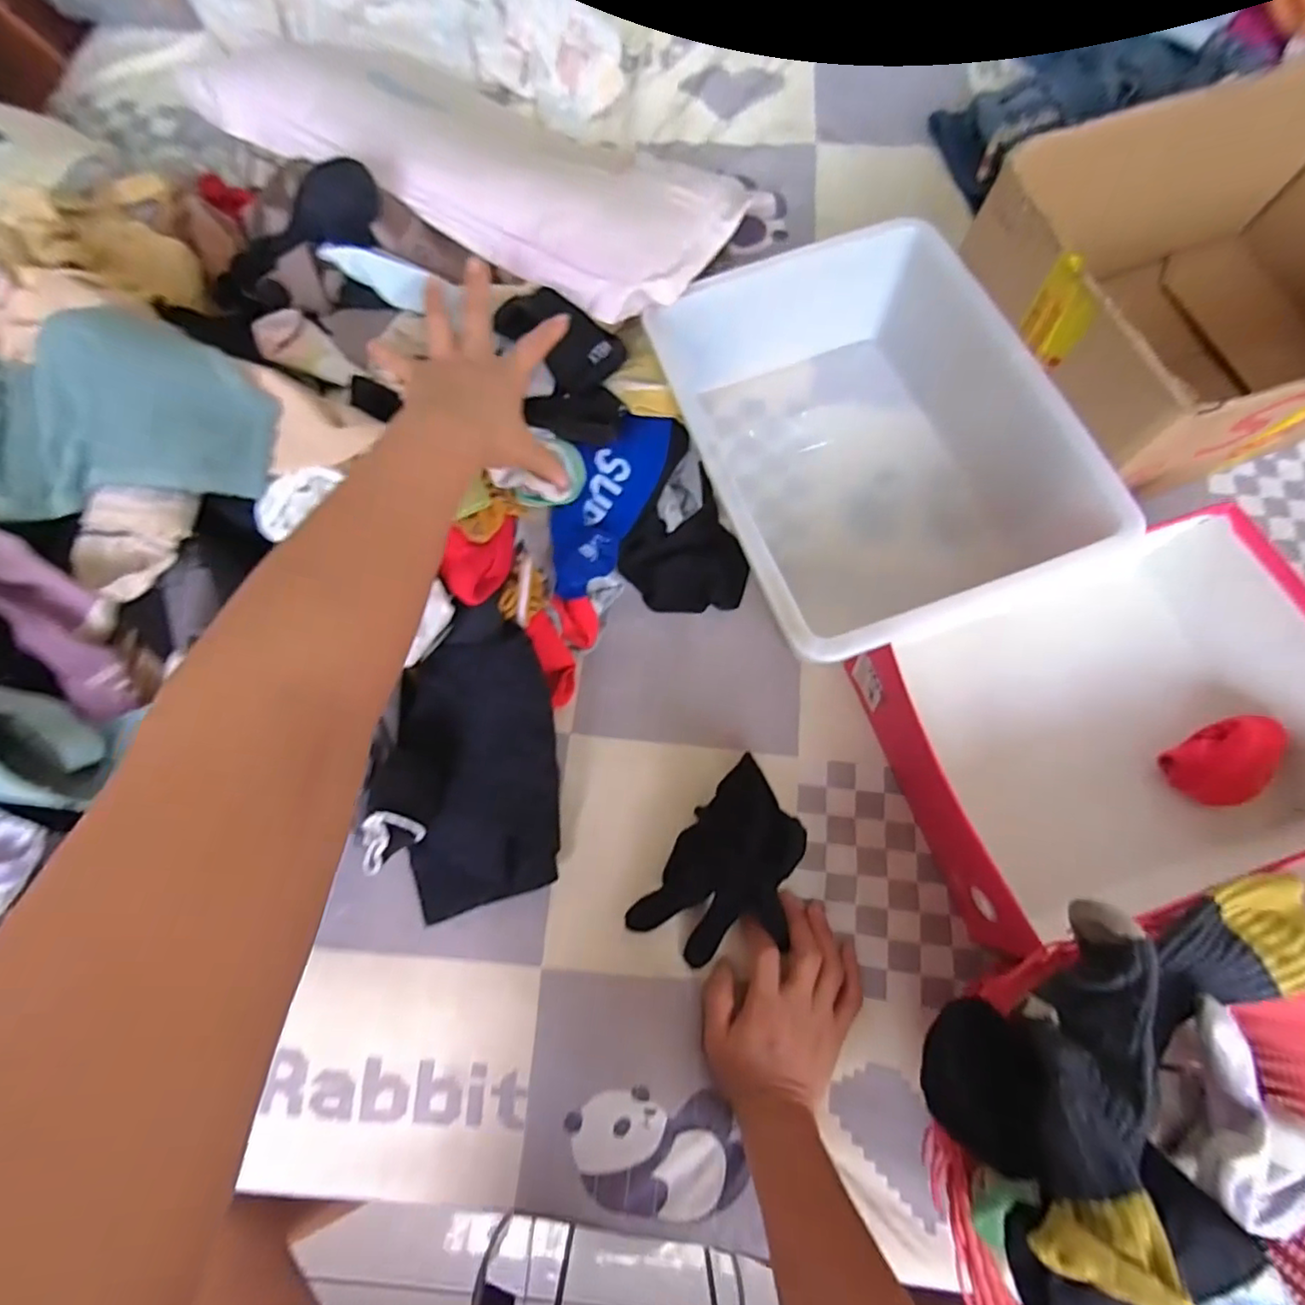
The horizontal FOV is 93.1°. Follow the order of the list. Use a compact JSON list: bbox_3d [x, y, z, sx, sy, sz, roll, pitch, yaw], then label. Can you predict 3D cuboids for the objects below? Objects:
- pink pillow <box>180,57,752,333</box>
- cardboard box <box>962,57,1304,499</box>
[{"bbox_3d":[-0.156,-0.464,0.564,0.473,0.068,0.219,27,75,7],"label":"pink pillow"},{"bbox_3d":[0.492,-0.322,0.547,0.410,0.179,0.293,-21,74,-7],"label":"cardboard box"}]

